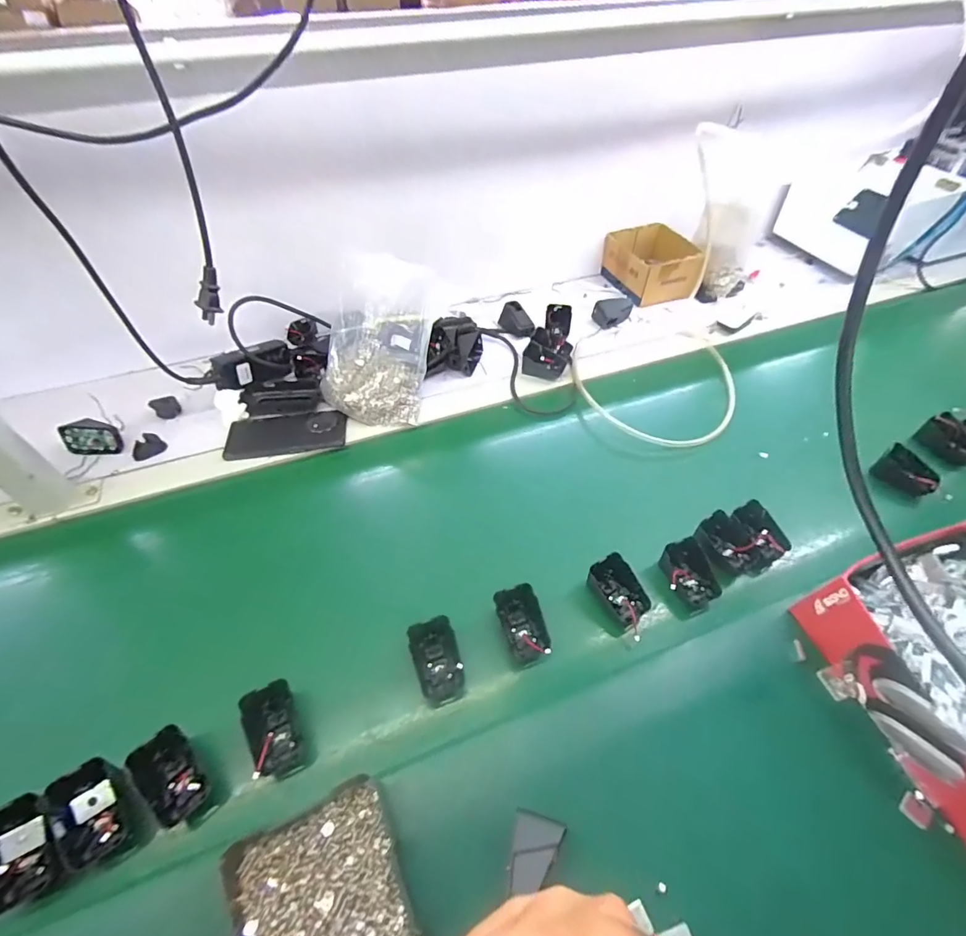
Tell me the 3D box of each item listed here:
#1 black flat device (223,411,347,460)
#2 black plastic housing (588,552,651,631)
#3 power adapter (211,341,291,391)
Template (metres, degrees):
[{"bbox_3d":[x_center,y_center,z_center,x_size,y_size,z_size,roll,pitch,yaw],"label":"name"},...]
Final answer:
[{"bbox_3d":[-0.277,-0.051,0.668,0.162,0.014,0.080,-4,51,-4],"label":"black flat device"},{"bbox_3d":[0.148,0.136,0.511,0.042,0.036,0.069,-25,56,-19],"label":"black plastic housing"},{"bbox_3d":[-0.347,-0.158,0.714,0.028,0.053,0.120,30,42,21],"label":"power adapter"}]

